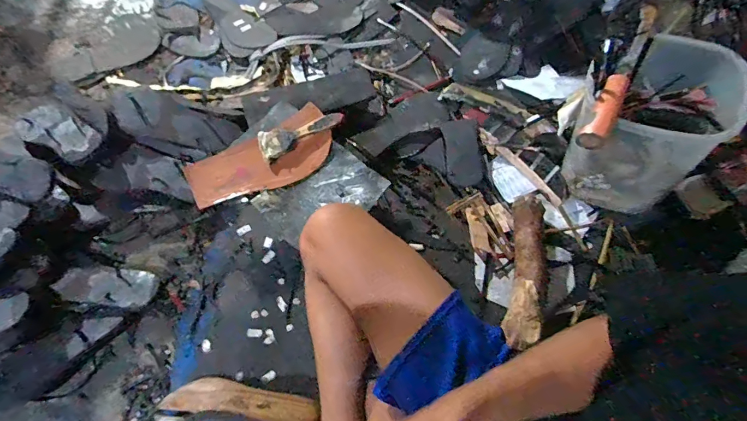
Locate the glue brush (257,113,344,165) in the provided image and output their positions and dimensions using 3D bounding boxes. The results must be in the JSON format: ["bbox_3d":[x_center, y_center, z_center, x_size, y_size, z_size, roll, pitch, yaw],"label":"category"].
[{"bbox_3d":[-0.127,-0.137,0.694,0.145,0.031,0.054,-26,72,-12],"label":"glue brush"}]

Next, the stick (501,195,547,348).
[{"bbox_3d":[0.256,0.088,0.681,0.059,0.055,0.245,11,69,1],"label":"stick"}]

